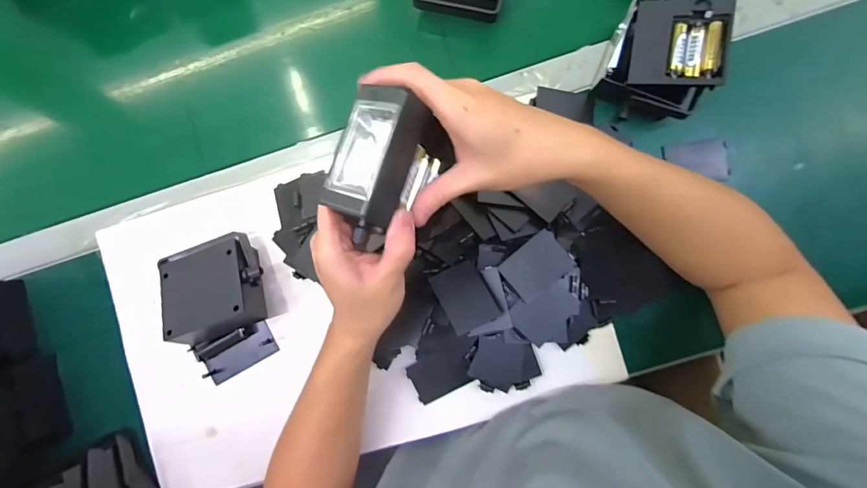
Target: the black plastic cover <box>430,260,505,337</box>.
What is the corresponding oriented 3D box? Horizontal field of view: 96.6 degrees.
[{"bbox_3d":[0.032,0.050,0.368,0.051,0.010,0.061,-26,73,-13],"label":"black plastic cover"}]

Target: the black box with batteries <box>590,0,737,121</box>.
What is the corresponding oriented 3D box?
[{"bbox_3d":[0.214,-0.177,0.371,0.094,0.059,0.099,10,90,3],"label":"black box with batteries"}]

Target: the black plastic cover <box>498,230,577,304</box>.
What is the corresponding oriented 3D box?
[{"bbox_3d":[0.100,0.021,0.374,0.061,0.007,0.044,-39,90,2],"label":"black plastic cover"}]

